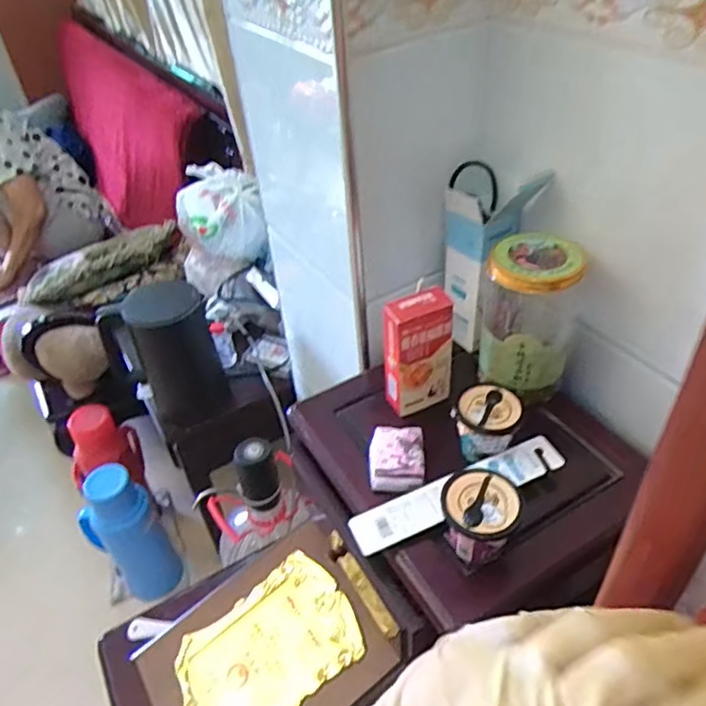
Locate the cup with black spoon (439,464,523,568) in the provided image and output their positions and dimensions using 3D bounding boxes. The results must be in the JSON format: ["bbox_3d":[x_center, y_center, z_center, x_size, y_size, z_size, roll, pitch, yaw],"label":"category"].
[{"bbox_3d":[0.119,0.153,0.556,0.067,0.063,0.065,-3,41,3],"label":"cup with black spoon"}]

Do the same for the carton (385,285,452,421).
[{"bbox_3d":[0.073,0.000,0.674,0.074,0.143,0.032,-21,43,-16],"label":"carton"}]

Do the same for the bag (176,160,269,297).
[{"bbox_3d":[-0.297,-0.285,1.332,0.194,0.226,0.185,-16,42,-12],"label":"bag"}]

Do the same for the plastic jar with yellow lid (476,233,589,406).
[{"bbox_3d":[0.198,-0.038,0.677,0.093,0.175,0.099,-3,41,3],"label":"plastic jar with yellow lid"}]

